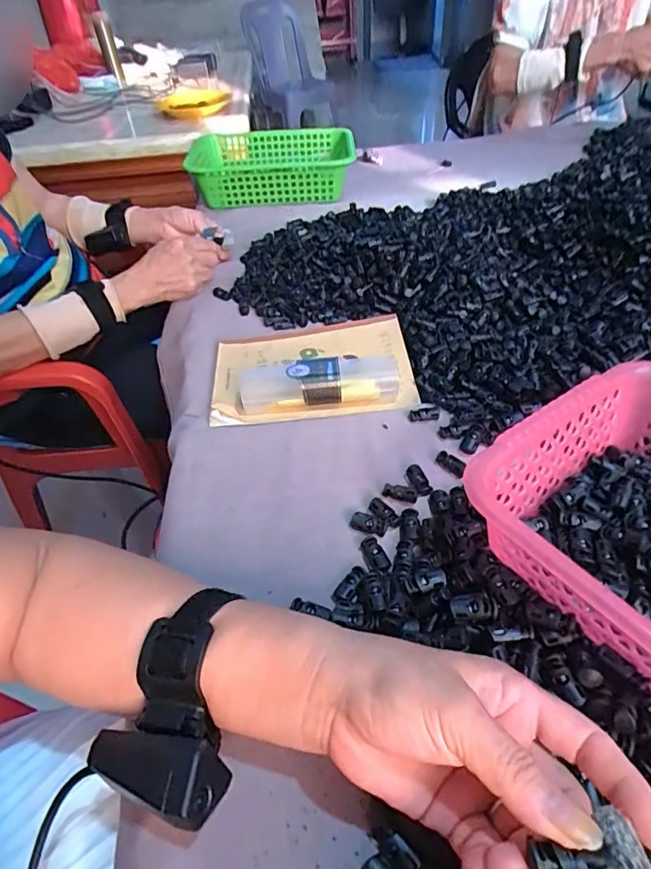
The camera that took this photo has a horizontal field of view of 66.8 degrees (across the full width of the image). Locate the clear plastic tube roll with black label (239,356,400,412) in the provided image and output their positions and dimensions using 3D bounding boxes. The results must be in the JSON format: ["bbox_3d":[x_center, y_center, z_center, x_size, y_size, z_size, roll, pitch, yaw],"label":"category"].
[{"bbox_3d":[-0.006,-0.051,0.491,0.154,0.034,0.034,-3,45,1],"label":"clear plastic tube roll with black label"}]

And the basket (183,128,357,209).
[{"bbox_3d":[-0.098,-0.502,0.926,0.297,0.072,0.202,-2,45,2],"label":"basket"}]

